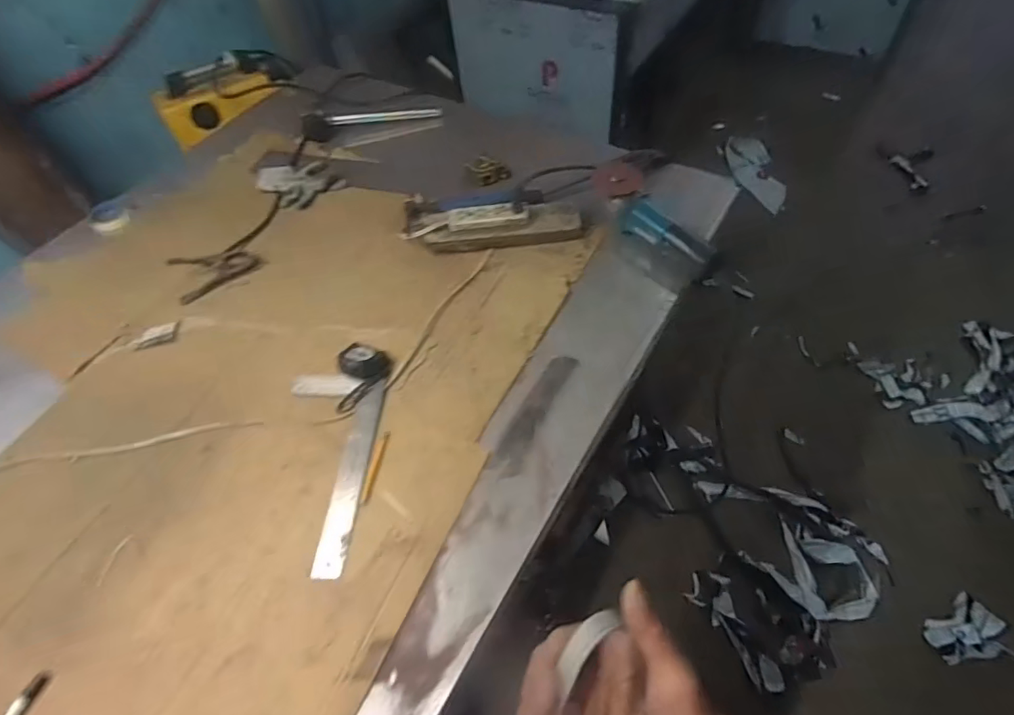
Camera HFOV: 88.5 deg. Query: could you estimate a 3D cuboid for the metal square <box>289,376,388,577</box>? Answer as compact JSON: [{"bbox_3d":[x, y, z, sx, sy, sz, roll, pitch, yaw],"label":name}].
[{"bbox_3d":[-0.278,0.158,0.770,0.150,0.007,0.307,1,56,4],"label":"metal square"}]

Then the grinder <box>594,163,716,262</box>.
[{"bbox_3d":[0.264,-0.250,0.950,0.097,0.095,0.271,-27,56,-11],"label":"grinder"}]

